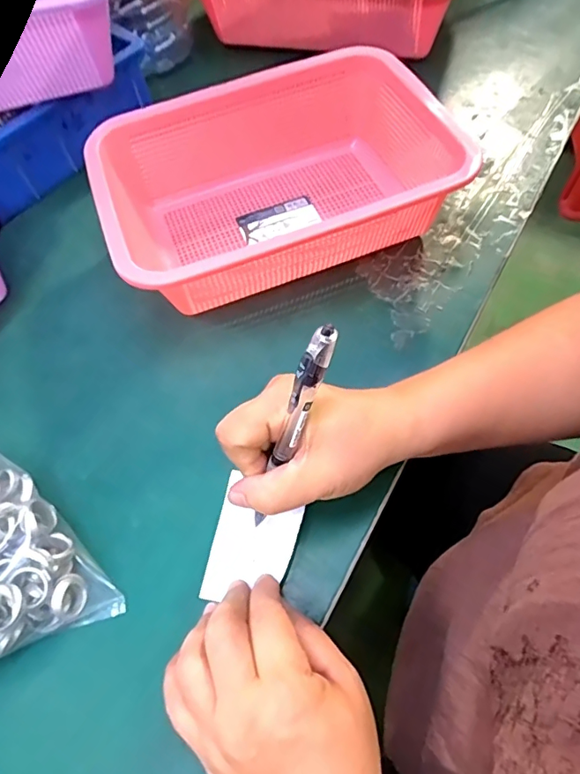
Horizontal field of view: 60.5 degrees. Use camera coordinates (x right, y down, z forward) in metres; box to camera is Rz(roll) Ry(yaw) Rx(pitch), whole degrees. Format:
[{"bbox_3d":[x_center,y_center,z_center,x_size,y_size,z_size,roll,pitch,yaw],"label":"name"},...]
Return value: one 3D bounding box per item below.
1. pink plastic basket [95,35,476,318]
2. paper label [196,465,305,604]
[{"bbox_3d":[-0.016,-0.166,0.397,0.256,0.073,0.198,-19,62,-7],"label":"pink plastic basket"},{"bbox_3d":[-0.022,0.091,0.300,0.053,0.004,0.072,2,59,21],"label":"paper label"}]

